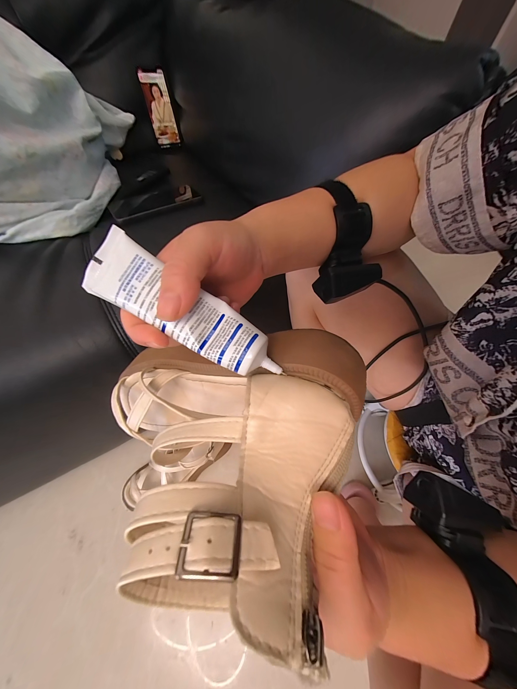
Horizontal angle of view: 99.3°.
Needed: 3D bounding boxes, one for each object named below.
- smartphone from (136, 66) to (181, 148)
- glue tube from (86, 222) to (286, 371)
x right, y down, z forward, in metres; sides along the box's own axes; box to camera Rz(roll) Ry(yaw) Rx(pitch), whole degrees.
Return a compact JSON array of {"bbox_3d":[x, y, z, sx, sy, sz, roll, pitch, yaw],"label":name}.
[{"bbox_3d":[-0.258,-0.622,0.582,0.071,0.152,0.015,-28,41,-25],"label":"smartphone"},{"bbox_3d":[-0.046,-0.020,0.147,0.137,0.026,0.039,32,84,2],"label":"glue tube"}]

